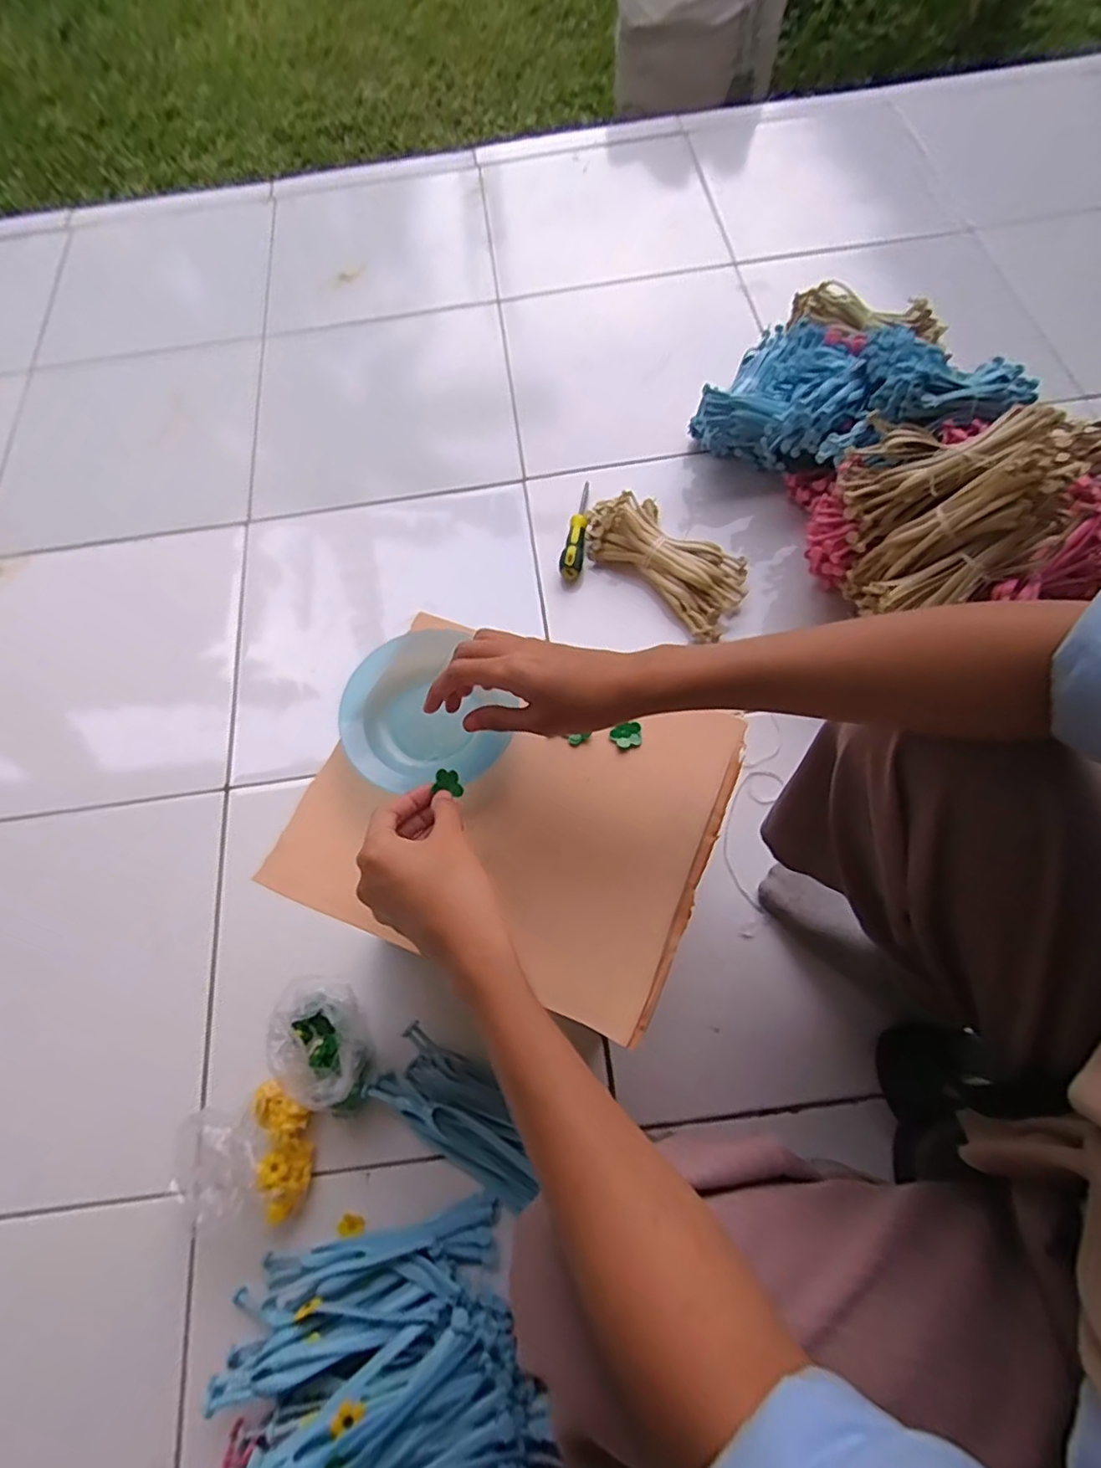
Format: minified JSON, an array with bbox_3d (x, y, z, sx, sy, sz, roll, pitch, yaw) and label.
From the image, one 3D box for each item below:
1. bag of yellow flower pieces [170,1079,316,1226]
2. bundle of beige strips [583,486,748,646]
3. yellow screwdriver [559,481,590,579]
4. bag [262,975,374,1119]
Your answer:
[{"bbox_3d":[-0.282,0.380,0.560,0.115,0.068,0.107,1,68,5],"label":"bag of yellow flower pieces"},{"bbox_3d":[0.147,-0.229,0.797,0.224,0.058,0.112,41,77,18],"label":"bundle of beige strips"},{"bbox_3d":[0.038,-0.271,0.829,0.028,0.029,0.151,9,69,8],"label":"yellow screwdriver"},{"bbox_3d":[-0.214,0.297,0.593,0.084,0.088,0.111,4,69,6],"label":"bag"}]

